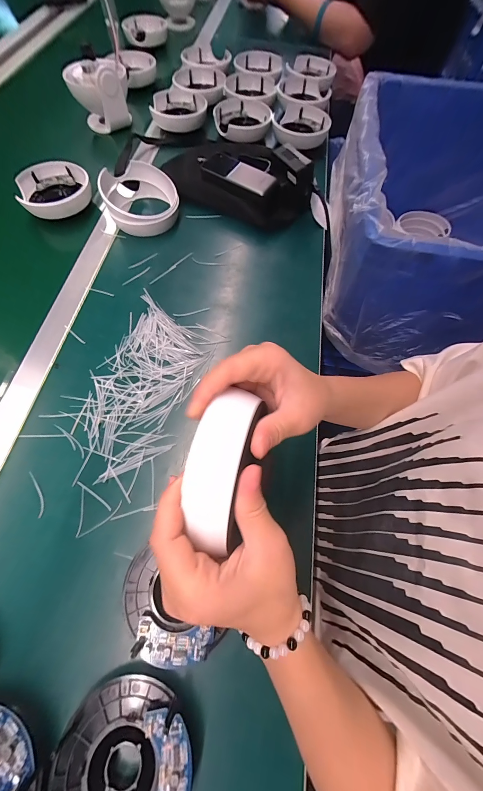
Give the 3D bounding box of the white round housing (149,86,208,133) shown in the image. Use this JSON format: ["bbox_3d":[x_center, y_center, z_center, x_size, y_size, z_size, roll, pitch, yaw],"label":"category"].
[{"bbox_3d":[-0.126,-0.602,0.583,0.110,0.030,0.108,1,66,-2],"label":"white round housing"}]

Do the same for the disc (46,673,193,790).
[{"bbox_3d":[-0.088,0.277,0.205,0.097,0.022,0.099,1,65,-3],"label":"disc"}]

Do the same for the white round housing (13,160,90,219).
[{"bbox_3d":[-0.317,-0.348,0.476,0.116,0.039,0.109,-22,68,-13],"label":"white round housing"}]

